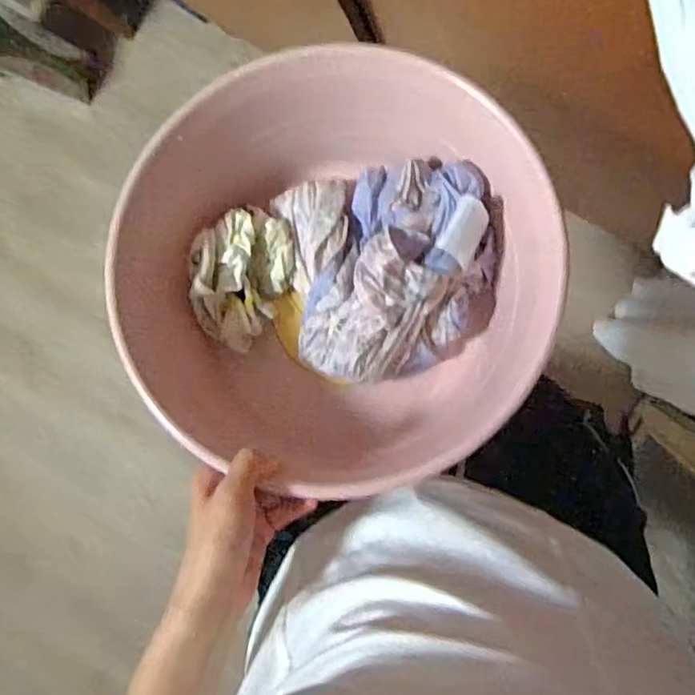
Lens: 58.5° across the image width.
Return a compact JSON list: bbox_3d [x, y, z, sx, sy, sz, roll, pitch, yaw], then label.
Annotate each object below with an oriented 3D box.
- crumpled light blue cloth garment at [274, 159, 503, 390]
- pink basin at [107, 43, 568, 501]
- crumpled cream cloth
[{"bbox_3d":[0.034,-0.068,0.529,0.174,0.100,0.181,-1,85,7],"label":"crumpled light blue cloth garment"},{"bbox_3d":[-0.006,-0.052,0.533,0.332,0.141,0.317,-1,85,7],"label":"pink basin"},{"bbox_3d":[-0.101,-0.068,0.564,0.085,0.063,0.123,28,89,9],"label":"crumpled cream cloth"}]

